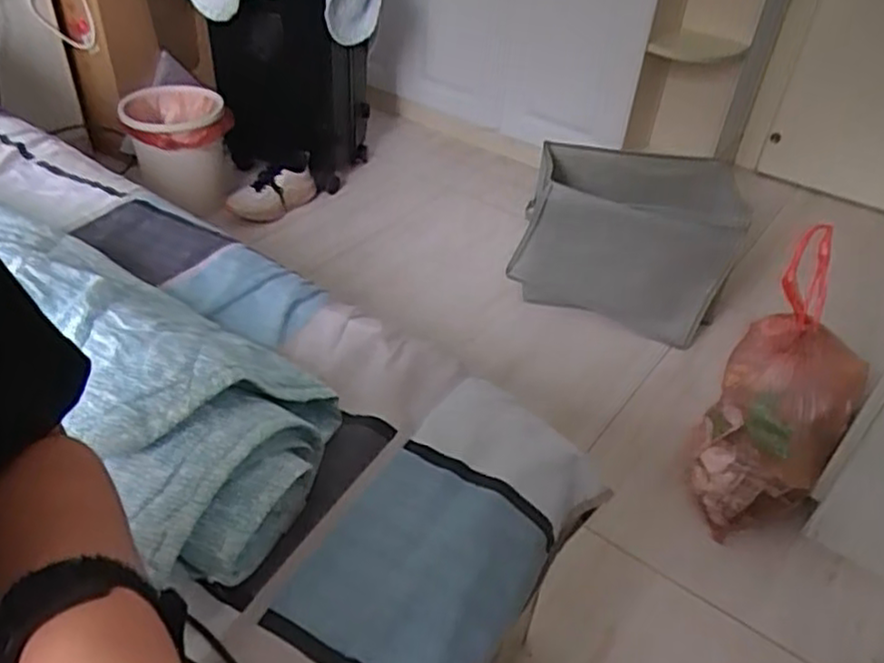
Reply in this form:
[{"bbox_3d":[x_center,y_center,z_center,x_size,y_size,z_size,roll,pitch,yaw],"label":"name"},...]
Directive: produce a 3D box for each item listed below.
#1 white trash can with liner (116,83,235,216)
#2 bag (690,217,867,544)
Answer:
[{"bbox_3d":[-0.662,-0.467,1.800,0.259,0.260,0.297,-10,43,-16],"label":"white trash can with liner"},{"bbox_3d":[0.558,0.104,1.152,0.194,0.523,0.136,20,14,18],"label":"bag"}]

